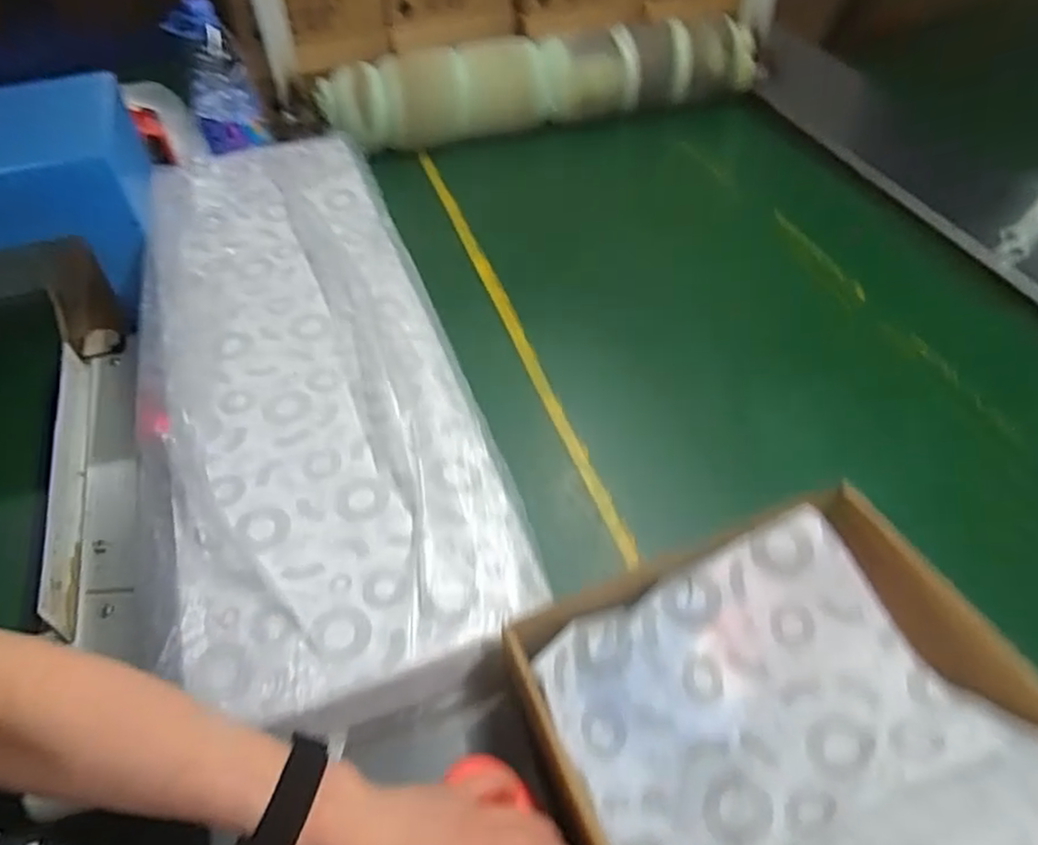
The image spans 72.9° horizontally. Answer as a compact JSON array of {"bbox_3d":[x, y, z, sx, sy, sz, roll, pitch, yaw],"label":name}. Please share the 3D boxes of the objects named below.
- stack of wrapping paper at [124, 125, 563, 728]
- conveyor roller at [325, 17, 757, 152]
[{"bbox_3d":[-0.256,-0.092,0.797,0.310,0.048,0.862,-15,48,-14],"label":"stack of wrapping paper"},{"bbox_3d":[0.049,-0.630,1.317,0.826,0.182,0.164,-14,47,-13],"label":"conveyor roller"}]

